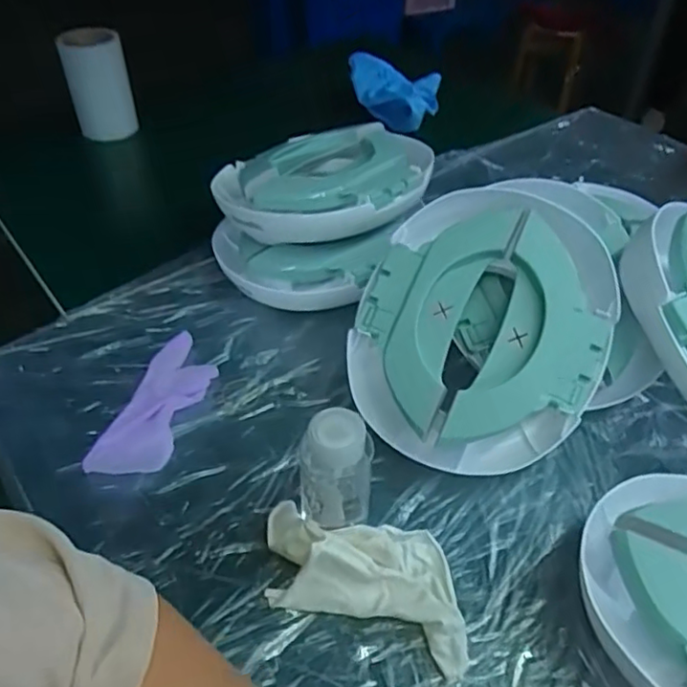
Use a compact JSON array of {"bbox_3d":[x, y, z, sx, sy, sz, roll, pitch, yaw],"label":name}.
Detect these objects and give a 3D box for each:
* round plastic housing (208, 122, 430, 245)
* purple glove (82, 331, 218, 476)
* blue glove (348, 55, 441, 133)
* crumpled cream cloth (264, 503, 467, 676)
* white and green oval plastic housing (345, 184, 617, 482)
[{"bbox_3d":[-0.025,-0.205,0.799,0.252,0.069,0.219,-31,52,-32],"label":"round plastic housing"},{"bbox_3d":[-0.200,0.063,0.679,0.075,0.015,0.197,13,43,11],"label":"purple glove"},{"bbox_3d":[0.096,-0.451,1.140,0.165,0.120,0.090,-1,42,-4],"label":"blue glove"},{"bbox_3d":[0.020,0.192,0.539,0.195,0.039,0.103,16,44,14],"label":"crumpled cream cloth"},{"bbox_3d":[0.137,-0.014,0.638,0.243,0.055,0.287,21,86,14],"label":"white and green oval plastic housing"}]

